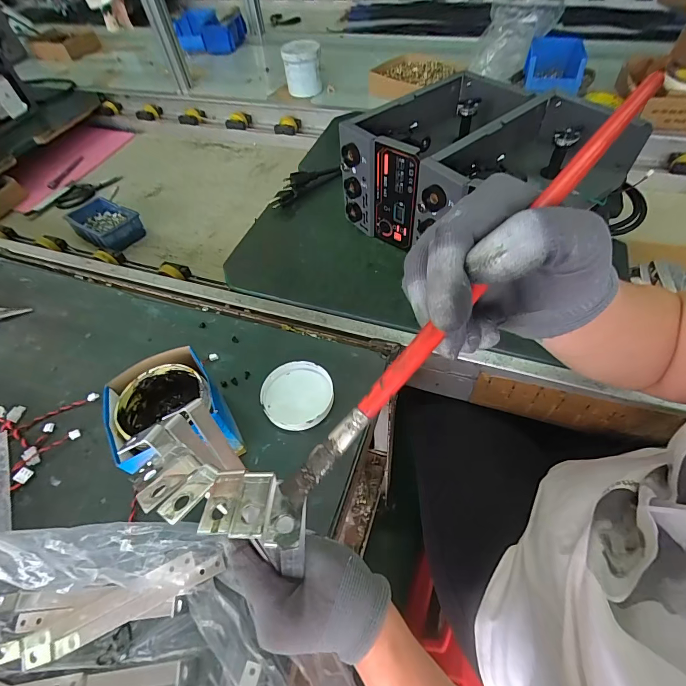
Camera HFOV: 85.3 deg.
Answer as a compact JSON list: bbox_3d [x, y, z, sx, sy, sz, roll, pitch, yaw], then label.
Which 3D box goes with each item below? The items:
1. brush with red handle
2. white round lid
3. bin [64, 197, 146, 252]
[{"bbox_3d":[0.064,-0.028,0.177,0.011,0.005,0.262,40,87,28],"label":"brush with red handle"},{"bbox_3d":[-0.056,0.064,0.454,0.084,0.017,0.084,-2,55,4],"label":"white round lid"},{"bbox_3d":[-0.500,-0.249,0.791,0.142,0.052,0.100,25,61,21],"label":"bin"}]

